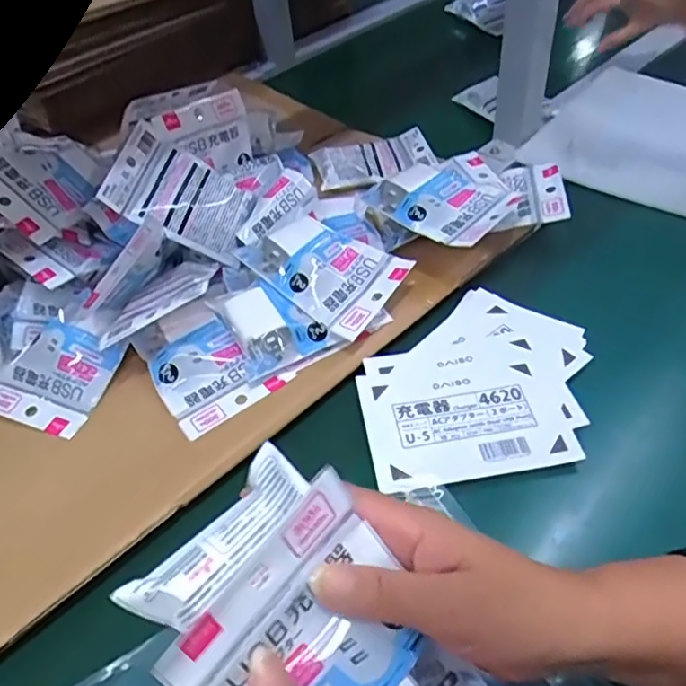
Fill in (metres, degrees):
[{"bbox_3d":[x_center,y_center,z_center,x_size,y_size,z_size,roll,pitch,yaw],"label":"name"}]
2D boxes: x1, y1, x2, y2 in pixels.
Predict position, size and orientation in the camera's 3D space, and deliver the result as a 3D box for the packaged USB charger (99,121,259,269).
[{"bbox_3d":[-0.149,-0.143,0.564,0.127,0.025,0.102,24,65,-18],"label":"packaged USB charger"}]

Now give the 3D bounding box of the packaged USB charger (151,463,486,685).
[{"bbox_3d":[-0.002,0.131,0.246,0.122,0.029,0.094,48,65,-7],"label":"packaged USB charger"}]

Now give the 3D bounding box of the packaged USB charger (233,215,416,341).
[{"bbox_3d":[-0.017,-0.067,0.524,0.128,0.026,0.094,31,57,16],"label":"packaged USB charger"}]

